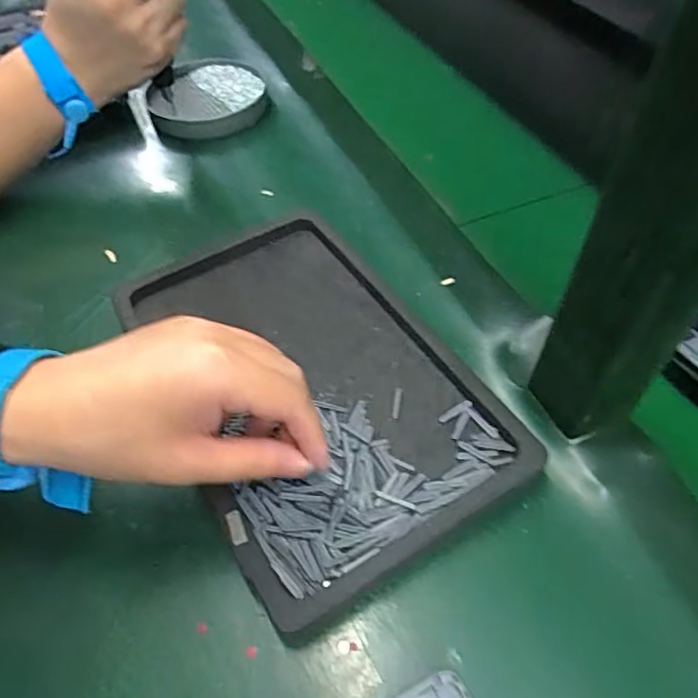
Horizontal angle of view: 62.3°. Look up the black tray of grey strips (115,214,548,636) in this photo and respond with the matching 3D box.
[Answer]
[{"bbox_3d":[-0.031,0.016,0.343,0.153,0.027,0.258,-28,56,-21],"label":"black tray of grey strips"}]

